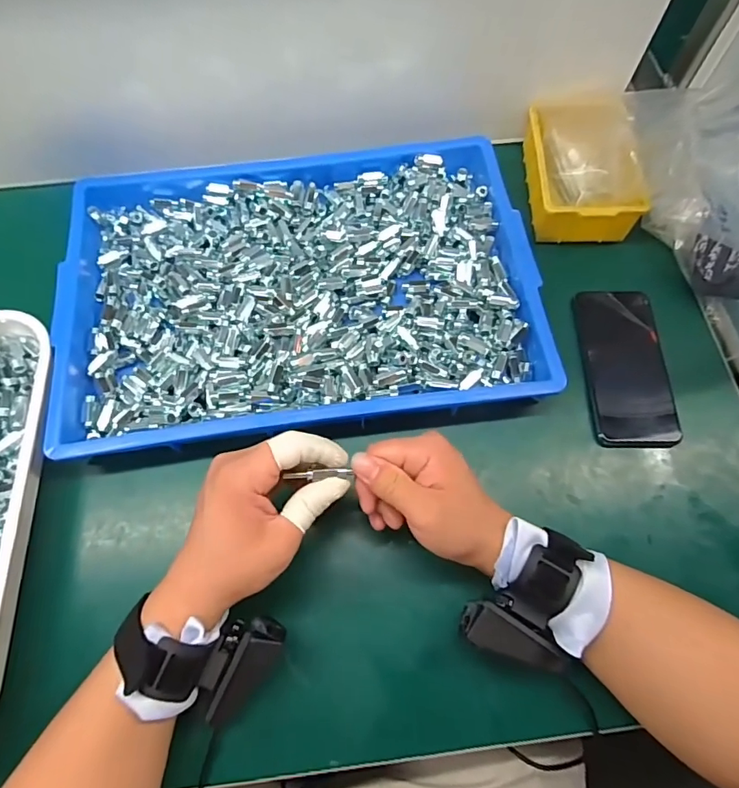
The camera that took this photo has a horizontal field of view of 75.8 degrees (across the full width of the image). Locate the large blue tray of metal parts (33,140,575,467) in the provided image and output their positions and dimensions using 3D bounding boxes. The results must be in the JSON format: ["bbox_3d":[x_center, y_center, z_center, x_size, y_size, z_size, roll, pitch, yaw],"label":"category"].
[{"bbox_3d":[-0.064,-0.105,0.451,0.415,0.043,0.288,-7,69,-3],"label":"large blue tray of metal parts"}]

